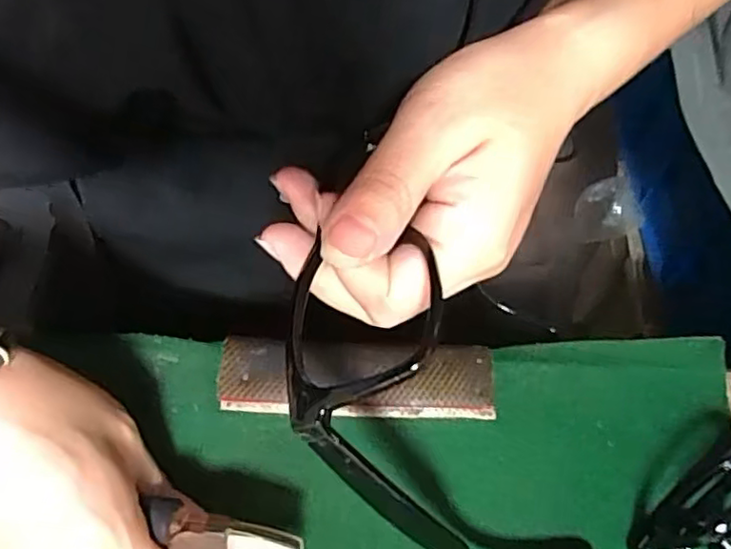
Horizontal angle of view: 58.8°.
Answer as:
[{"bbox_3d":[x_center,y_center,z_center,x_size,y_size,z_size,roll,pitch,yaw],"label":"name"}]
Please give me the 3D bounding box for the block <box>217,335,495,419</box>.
[{"bbox_3d":[-0.004,0.044,0.282,0.118,0.010,0.034,2,61,-2],"label":"block"}]

